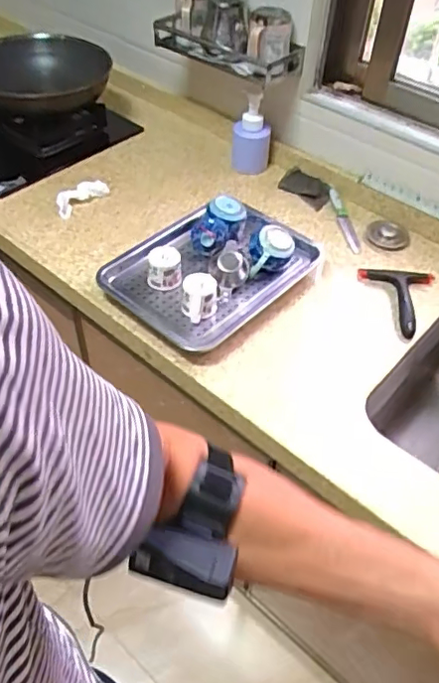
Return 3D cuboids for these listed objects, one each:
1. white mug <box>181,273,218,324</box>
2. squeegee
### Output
[{"bbox_3d":[-0.032,-0.067,0.933,0.059,0.054,0.073,5,48,2],"label":"white mug"},{"bbox_3d":[0.322,-0.075,1.005,0.136,0.026,0.166,7,48,3],"label":"squeegee"}]

